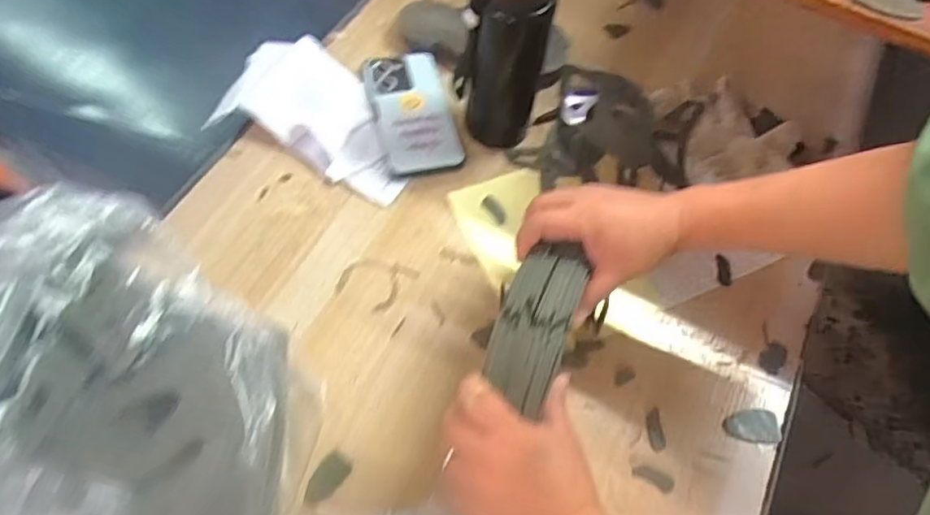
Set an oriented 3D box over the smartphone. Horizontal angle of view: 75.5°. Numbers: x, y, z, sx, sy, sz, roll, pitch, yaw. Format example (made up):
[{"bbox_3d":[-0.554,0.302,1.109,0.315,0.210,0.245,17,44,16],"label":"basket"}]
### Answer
[{"bbox_3d":[-0.058,-0.161,0.662,0.083,0.014,0.163,-12,64,-9],"label":"smartphone"}]

